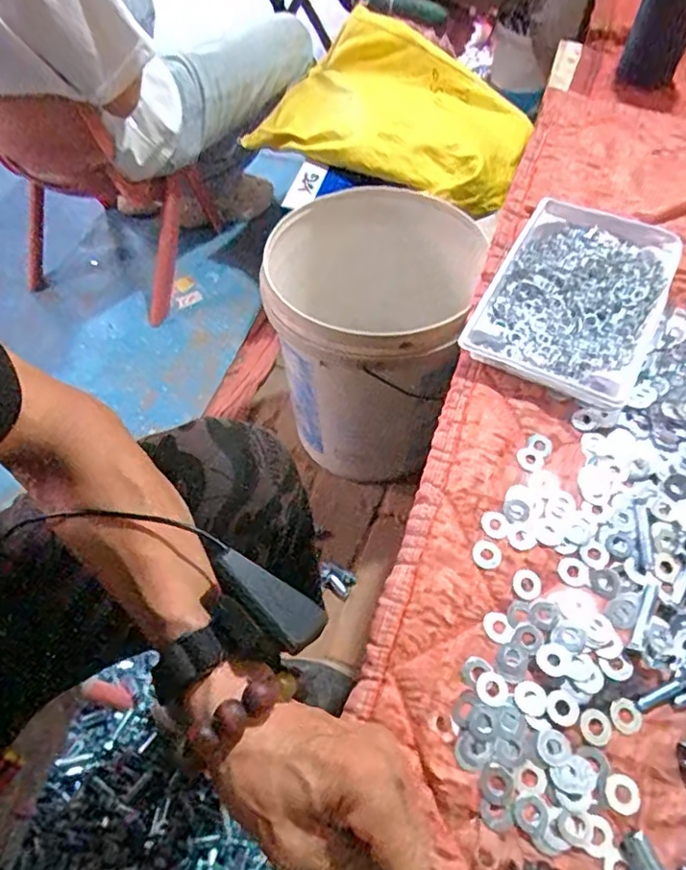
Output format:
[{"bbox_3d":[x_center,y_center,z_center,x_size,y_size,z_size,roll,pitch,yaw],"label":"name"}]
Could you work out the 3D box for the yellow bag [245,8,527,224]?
[{"bbox_3d":[0.085,-0.530,0.959,0.451,0.143,0.252,29,62,18],"label":"yellow bag"}]

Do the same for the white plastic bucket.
[{"bbox_3d":[0.027,-0.147,0.919,0.303,0.347,0.283,-1,57,1],"label":"white plastic bucket"}]

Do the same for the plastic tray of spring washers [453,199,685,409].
[{"bbox_3d":[0.227,-0.136,0.581,0.156,0.030,0.234,25,61,16],"label":"plastic tray of spring washers"}]

